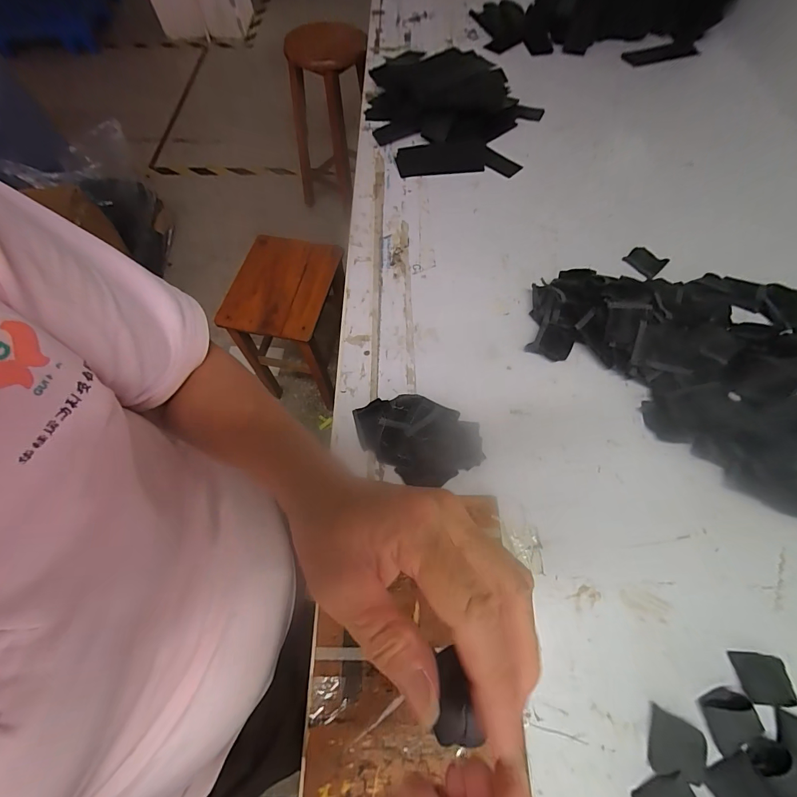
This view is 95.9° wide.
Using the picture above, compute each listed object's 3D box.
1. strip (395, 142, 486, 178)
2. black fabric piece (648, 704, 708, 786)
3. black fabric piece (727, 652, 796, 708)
[{"bbox_3d":[0.077,-0.433,0.649,0.159,0.015,0.074,-6,64,-3],"label":"strip"},{"bbox_3d":[0.227,0.284,0.293,0.036,0.008,0.042,9,55,35],"label":"black fabric piece"},{"bbox_3d":[0.319,0.245,0.314,0.039,0.008,0.037,-5,55,11],"label":"black fabric piece"}]

